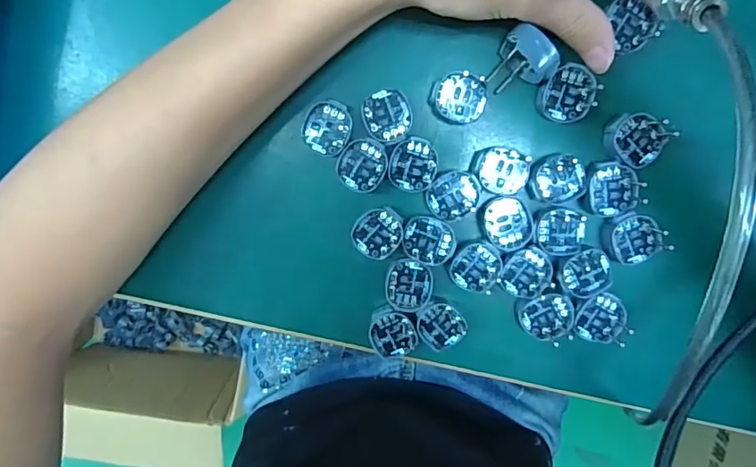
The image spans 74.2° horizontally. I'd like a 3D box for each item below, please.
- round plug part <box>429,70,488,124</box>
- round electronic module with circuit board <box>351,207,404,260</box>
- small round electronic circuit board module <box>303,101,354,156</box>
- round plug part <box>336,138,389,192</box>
[{"bbox_3d":[0.042,-0.070,0.259,0.029,0.009,0.025,2,98,2],"label":"round plug part"},{"bbox_3d":[0.000,0.000,0.266,0.027,0.004,0.027,0,98,2],"label":"round electronic module with circuit board"},{"bbox_3d":[-0.026,-0.055,0.258,0.024,0.004,0.028,18,98,-1],"label":"small round electronic circuit board module"},{"bbox_3d":[-0.008,-0.036,0.261,0.024,0.006,0.028,35,98,-3],"label":"round plug part"}]

